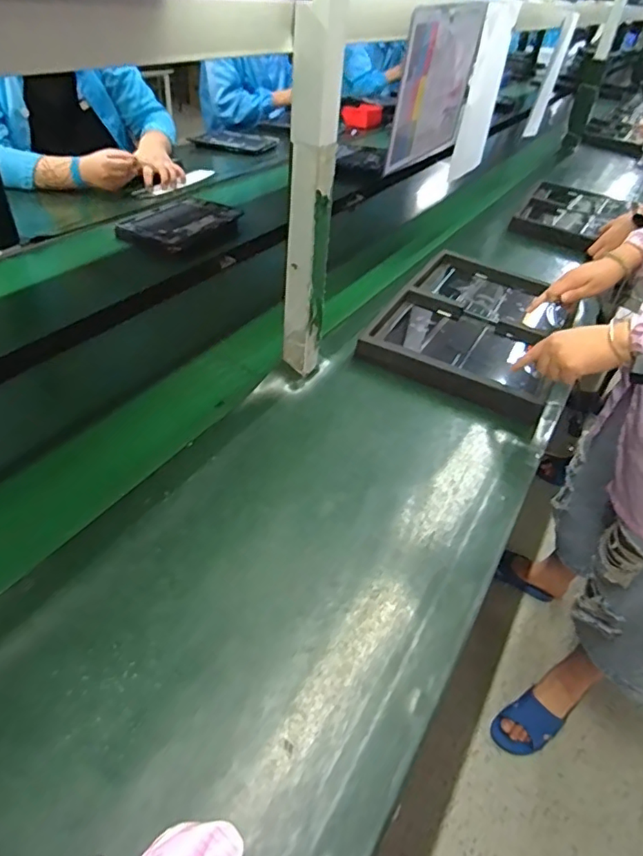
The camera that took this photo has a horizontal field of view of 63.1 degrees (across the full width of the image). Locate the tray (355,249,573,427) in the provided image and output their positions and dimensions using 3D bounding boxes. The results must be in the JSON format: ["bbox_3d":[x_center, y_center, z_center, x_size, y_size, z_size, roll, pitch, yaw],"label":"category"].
[{"bbox_3d":[0.291,-0.201,0.971,0.294,0.043,0.460,22,44,17],"label":"tray"}]

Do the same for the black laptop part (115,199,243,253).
[{"bbox_3d":[-0.315,-0.456,1.177,0.164,0.030,0.258,21,43,17],"label":"black laptop part"}]

